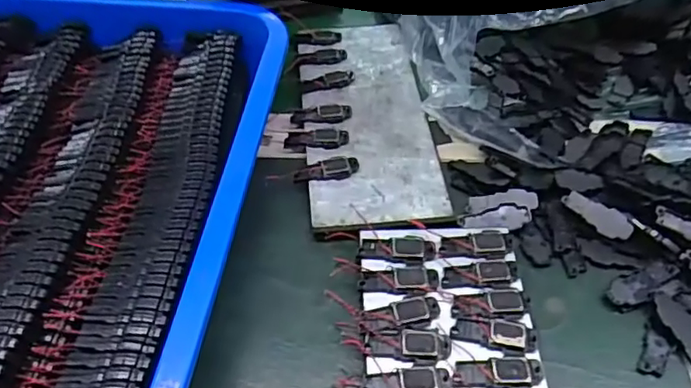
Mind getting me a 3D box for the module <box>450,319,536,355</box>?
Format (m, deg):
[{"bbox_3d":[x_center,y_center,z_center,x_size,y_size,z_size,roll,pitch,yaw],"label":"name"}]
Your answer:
[{"bbox_3d":[0.069,0.063,0.275,0.038,0.004,0.016,9,51,8],"label":"module"}]

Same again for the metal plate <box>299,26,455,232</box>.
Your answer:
[{"bbox_3d":[0.012,-0.056,0.393,0.079,0.004,0.191,-5,50,-3],"label":"metal plate"}]

